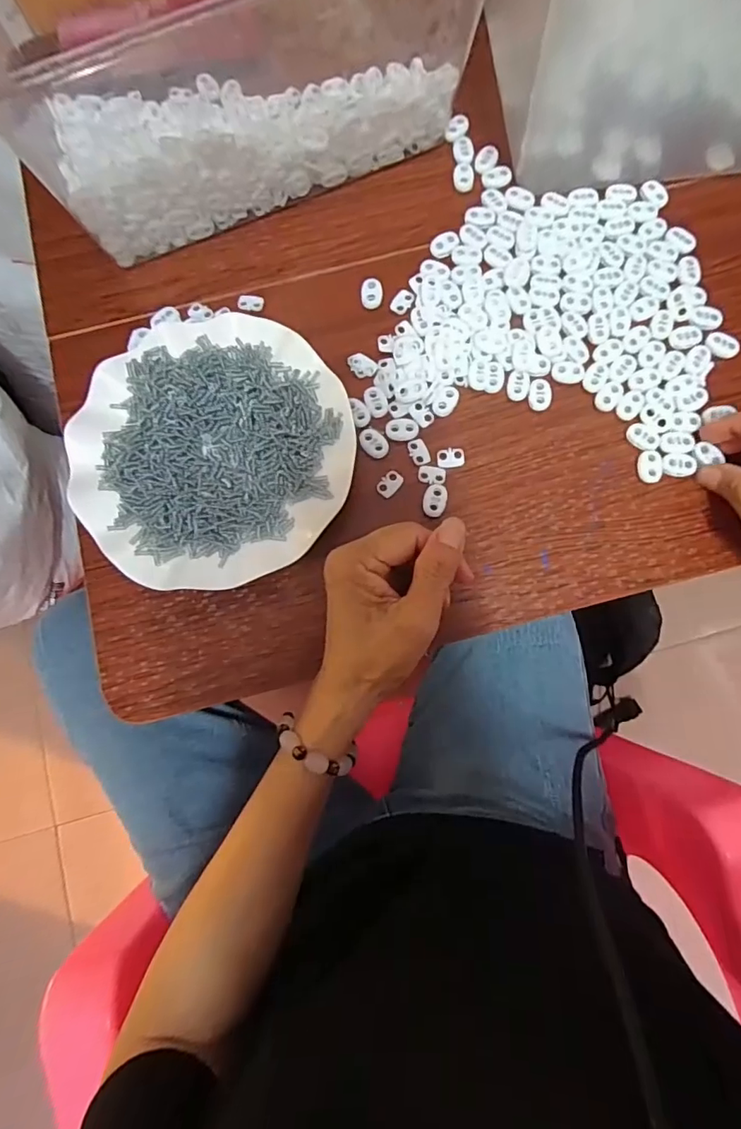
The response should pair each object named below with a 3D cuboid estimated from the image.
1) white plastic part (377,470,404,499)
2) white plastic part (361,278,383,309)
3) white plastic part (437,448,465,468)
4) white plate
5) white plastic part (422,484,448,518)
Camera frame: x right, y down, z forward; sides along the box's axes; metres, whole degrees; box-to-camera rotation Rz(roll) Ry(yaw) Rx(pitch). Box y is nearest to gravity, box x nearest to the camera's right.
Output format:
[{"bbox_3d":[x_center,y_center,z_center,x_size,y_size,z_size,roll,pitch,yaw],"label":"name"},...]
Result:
[{"bbox_3d":[0.013,-0.056,0.347,0.012,0.004,0.019,44,85,8],"label":"white plastic part"},{"bbox_3d":[0.001,-0.200,0.374,0.016,0.006,0.023,-3,80,1],"label":"white plastic part"},{"bbox_3d":[0.056,-0.074,0.349,0.019,0.004,0.013,-7,80,1],"label":"white plastic part"},{"bbox_3d":[-0.104,-0.077,0.343,0.177,0.029,0.183,0,81,2],"label":"white plate"},{"bbox_3d":[0.044,-0.043,0.344,0.016,0.005,0.023,4,81,2],"label":"white plastic part"}]

